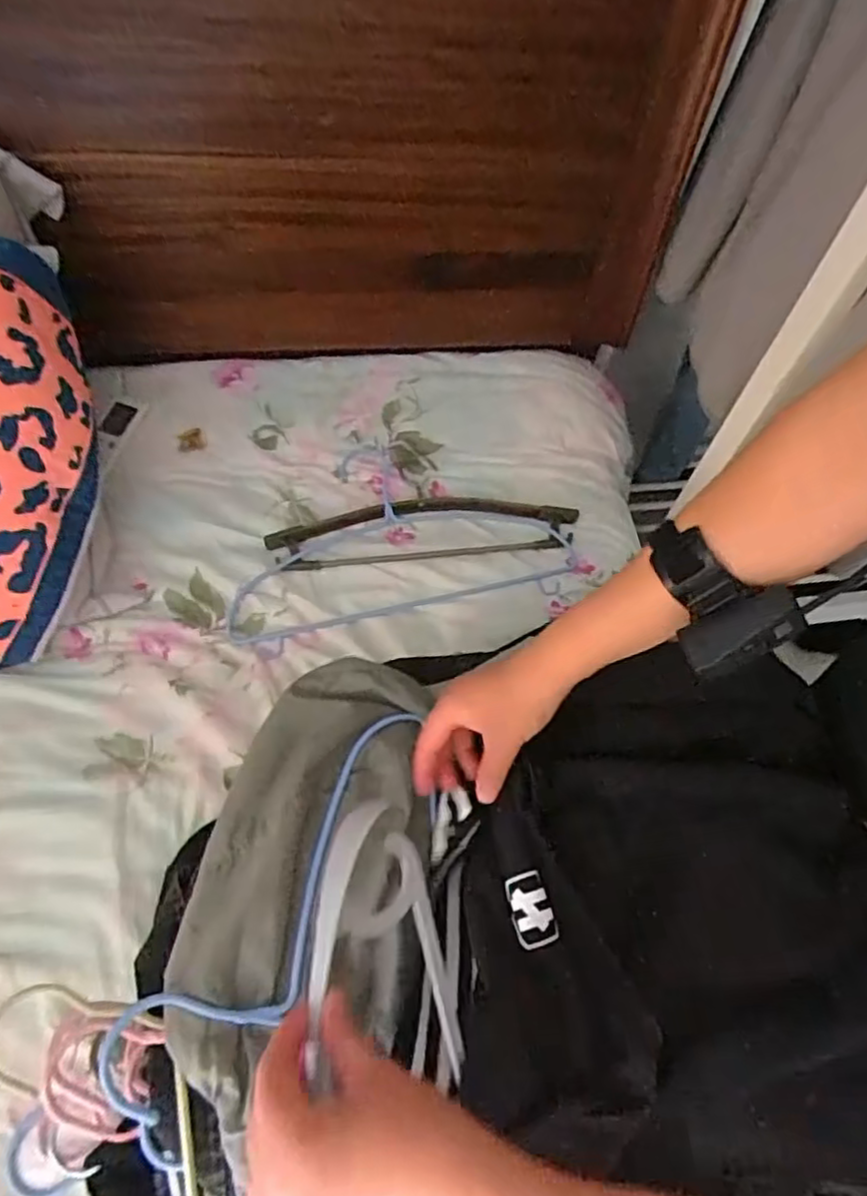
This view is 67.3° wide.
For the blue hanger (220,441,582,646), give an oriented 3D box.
[{"bbox_3d":[-0.057,-0.095,0.844,0.438,0.021,0.246,-14,68,-12],"label":"blue hanger"}]

